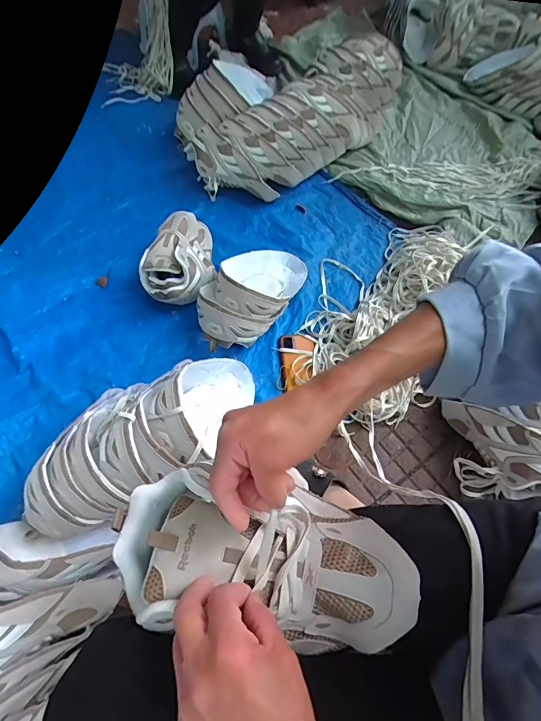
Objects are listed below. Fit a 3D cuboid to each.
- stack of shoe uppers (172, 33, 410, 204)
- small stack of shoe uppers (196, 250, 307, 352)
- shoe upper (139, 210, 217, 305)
[{"bbox_3d":[0.063,-0.725,1.106,0.763,0.231,0.365,-26,65,-16],"label":"stack of shoe uppers"},{"bbox_3d":[-0.036,-0.158,0.839,0.165,0.110,0.301,23,62,11],"label":"small stack of shoe uppers"},{"bbox_3d":[-0.213,-0.238,0.876,0.160,0.094,0.236,-8,61,-6],"label":"shoe upper"}]

